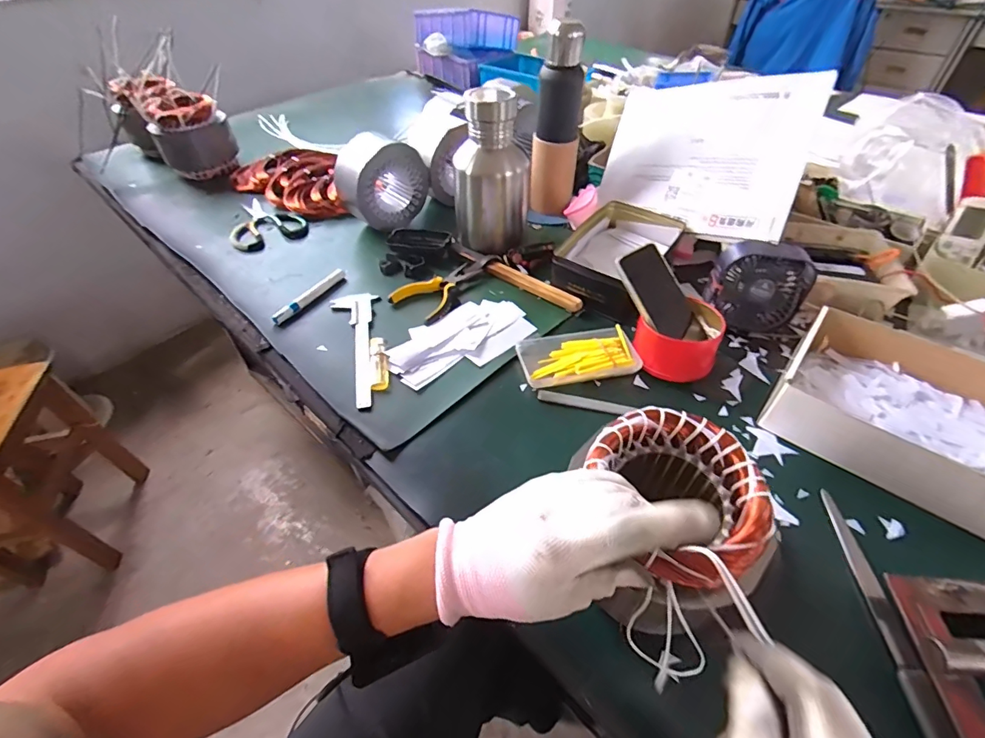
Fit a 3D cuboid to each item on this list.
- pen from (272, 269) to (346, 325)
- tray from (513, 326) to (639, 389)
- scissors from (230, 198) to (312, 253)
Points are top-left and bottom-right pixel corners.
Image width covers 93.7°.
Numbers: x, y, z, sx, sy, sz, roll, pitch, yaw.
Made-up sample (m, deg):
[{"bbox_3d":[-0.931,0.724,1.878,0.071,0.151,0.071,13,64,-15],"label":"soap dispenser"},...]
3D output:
[{"bbox_3d":[-0.277,-0.112,0.704,0.014,0.014,0.142,22,51,20],"label":"pen"},{"bbox_3d":[0.113,-0.020,0.613,0.150,0.012,0.083,-9,47,-7],"label":"tray"},{"bbox_3d":[-0.427,-0.280,0.874,0.131,0.011,0.176,-20,50,-17],"label":"scissors"}]

